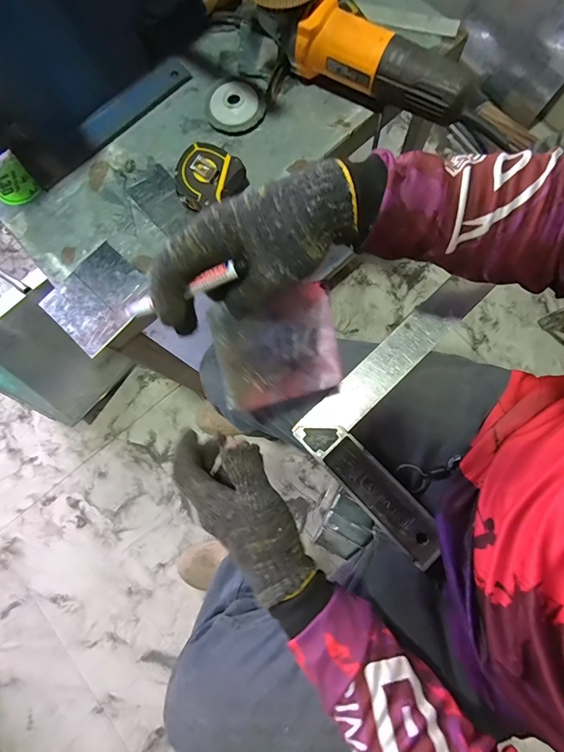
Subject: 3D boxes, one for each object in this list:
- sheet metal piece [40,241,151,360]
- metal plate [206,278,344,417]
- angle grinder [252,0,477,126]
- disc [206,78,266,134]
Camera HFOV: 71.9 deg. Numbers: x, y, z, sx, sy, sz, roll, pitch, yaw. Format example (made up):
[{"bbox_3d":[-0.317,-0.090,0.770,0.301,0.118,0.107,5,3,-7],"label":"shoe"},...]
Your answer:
[{"bbox_3d":[-0.218,-0.093,0.464,0.096,0.004,0.109,42,83,9],"label":"sheet metal piece"},{"bbox_3d":[-0.002,-0.024,0.348,0.110,0.011,0.099,-14,111,-13],"label":"metal plate"},{"bbox_3d":[0.091,-0.394,0.445,0.277,0.076,0.095,24,82,7],"label":"angle grinder"},{"bbox_3d":[-0.060,-0.343,0.490,0.074,0.014,0.068,-1,80,4],"label":"disc"}]

